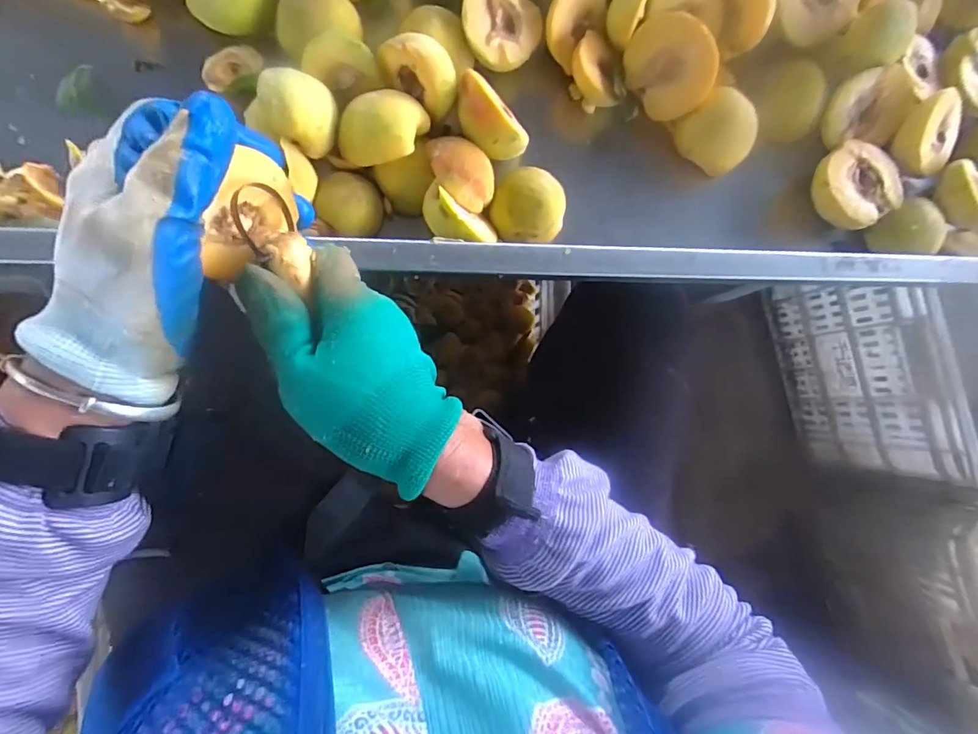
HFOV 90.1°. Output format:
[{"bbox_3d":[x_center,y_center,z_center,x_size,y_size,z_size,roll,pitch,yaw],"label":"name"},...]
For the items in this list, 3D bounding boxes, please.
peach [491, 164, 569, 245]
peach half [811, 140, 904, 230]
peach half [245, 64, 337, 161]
[{"bbox_3d":[0.028,-0.121,0.379,0.058,0.050,0.052,-1,87,-8],"label":"peach"},{"bbox_3d":[0.298,-0.148,0.410,0.065,0.045,0.065,1,87,-8],"label":"peach half"},{"bbox_3d":[-0.130,-0.172,0.334,0.048,0.036,0.048,26,83,-6],"label":"peach half"}]

